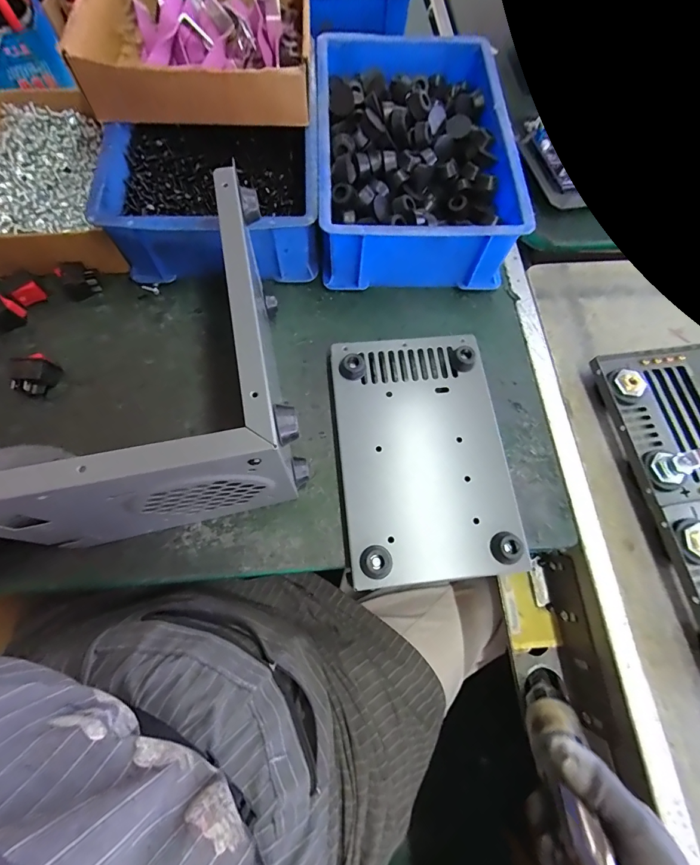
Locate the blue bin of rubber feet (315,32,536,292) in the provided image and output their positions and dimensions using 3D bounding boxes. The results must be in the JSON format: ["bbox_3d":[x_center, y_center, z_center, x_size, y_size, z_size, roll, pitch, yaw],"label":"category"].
[{"bbox_3d":[0.066,-0.312,0.439,0.196,0.093,0.301,-1,70,-3],"label":"blue bin of rubber feet"}]

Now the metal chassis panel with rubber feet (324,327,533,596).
[{"bbox_3d":[0.065,0.016,0.356,0.148,0.025,0.227,-4,71,-4],"label":"metal chassis panel with rubber feet"}]

